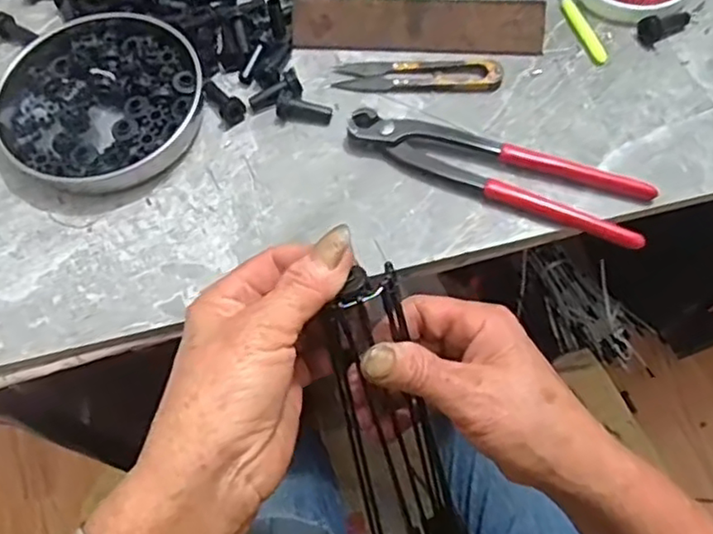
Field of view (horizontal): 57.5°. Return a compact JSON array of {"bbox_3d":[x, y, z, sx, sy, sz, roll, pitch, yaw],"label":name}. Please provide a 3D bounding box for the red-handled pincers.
[{"bbox_3d":[0.087,-0.062,0.416,0.192,0.016,0.047,19,67,12],"label":"red-handled pincers"}]

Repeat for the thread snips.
[{"bbox_3d":[0.044,-0.136,0.458,0.115,0.010,0.023,2,64,4],"label":"thread snips"}]

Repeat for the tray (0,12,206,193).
[{"bbox_3d":[-0.178,-0.118,0.449,0.140,0.022,0.134,-1,64,2],"label":"tray"}]

